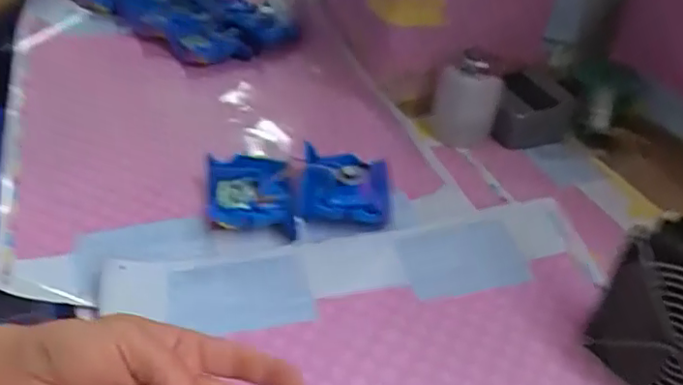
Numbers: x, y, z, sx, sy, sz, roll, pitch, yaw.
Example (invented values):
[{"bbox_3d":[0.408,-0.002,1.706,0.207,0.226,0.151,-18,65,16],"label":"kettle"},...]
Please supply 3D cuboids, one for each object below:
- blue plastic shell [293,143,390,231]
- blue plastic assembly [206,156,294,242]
[{"bbox_3d":[0.001,-0.003,0.547,0.085,0.036,0.069,6,37,1],"label":"blue plastic shell"},{"bbox_3d":[-0.084,-0.002,0.537,0.070,0.032,0.085,-4,38,-12],"label":"blue plastic assembly"}]

